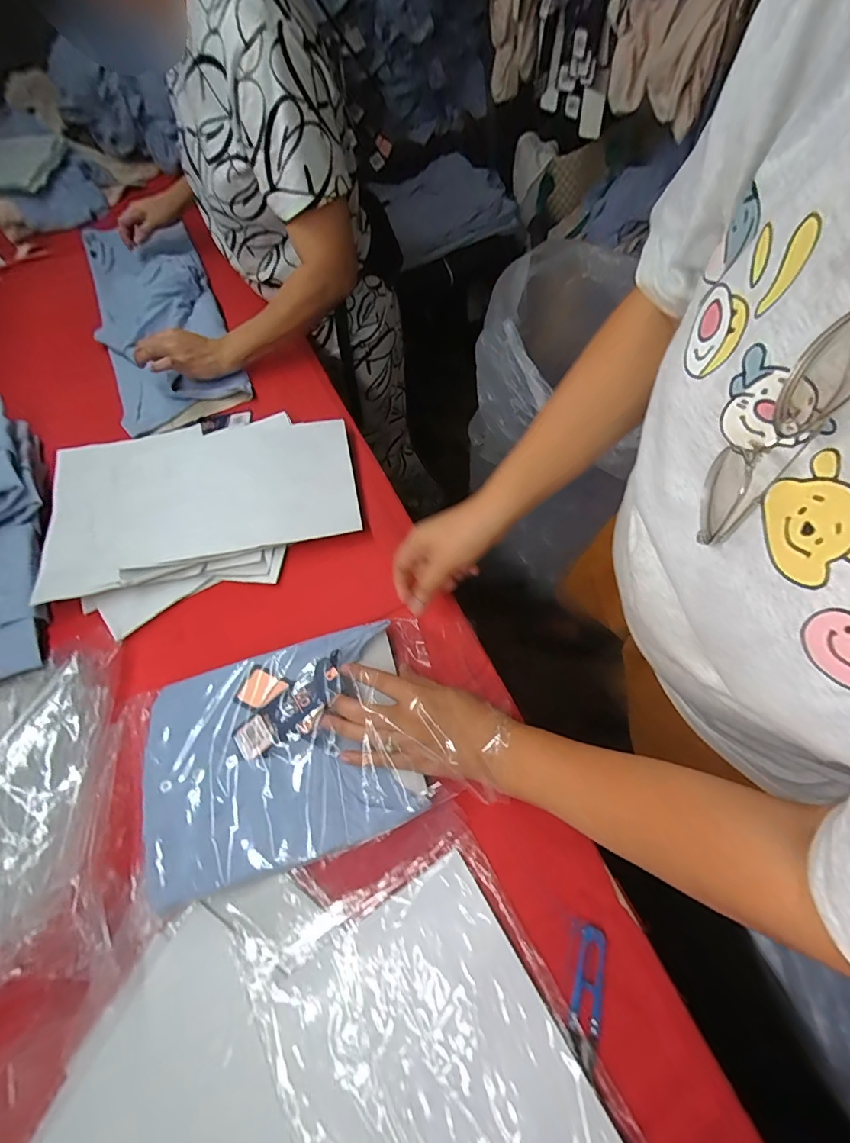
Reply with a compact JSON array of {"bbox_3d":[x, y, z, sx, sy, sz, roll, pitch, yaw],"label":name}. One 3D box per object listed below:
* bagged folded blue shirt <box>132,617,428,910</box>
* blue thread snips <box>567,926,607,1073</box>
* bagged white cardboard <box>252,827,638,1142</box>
[{"bbox_3d":[-0.130,0.171,0.449,0.292,0.045,0.202,-16,64,-6],"label":"bagged folded blue shirt"},{"bbox_3d":[0.134,0.344,0.364,0.026,0.004,0.088,14,67,15],"label":"blue thread snips"},{"bbox_3d":[0.013,0.396,0.340,0.218,0.014,0.281,-28,66,-12],"label":"bagged white cardboard"}]

